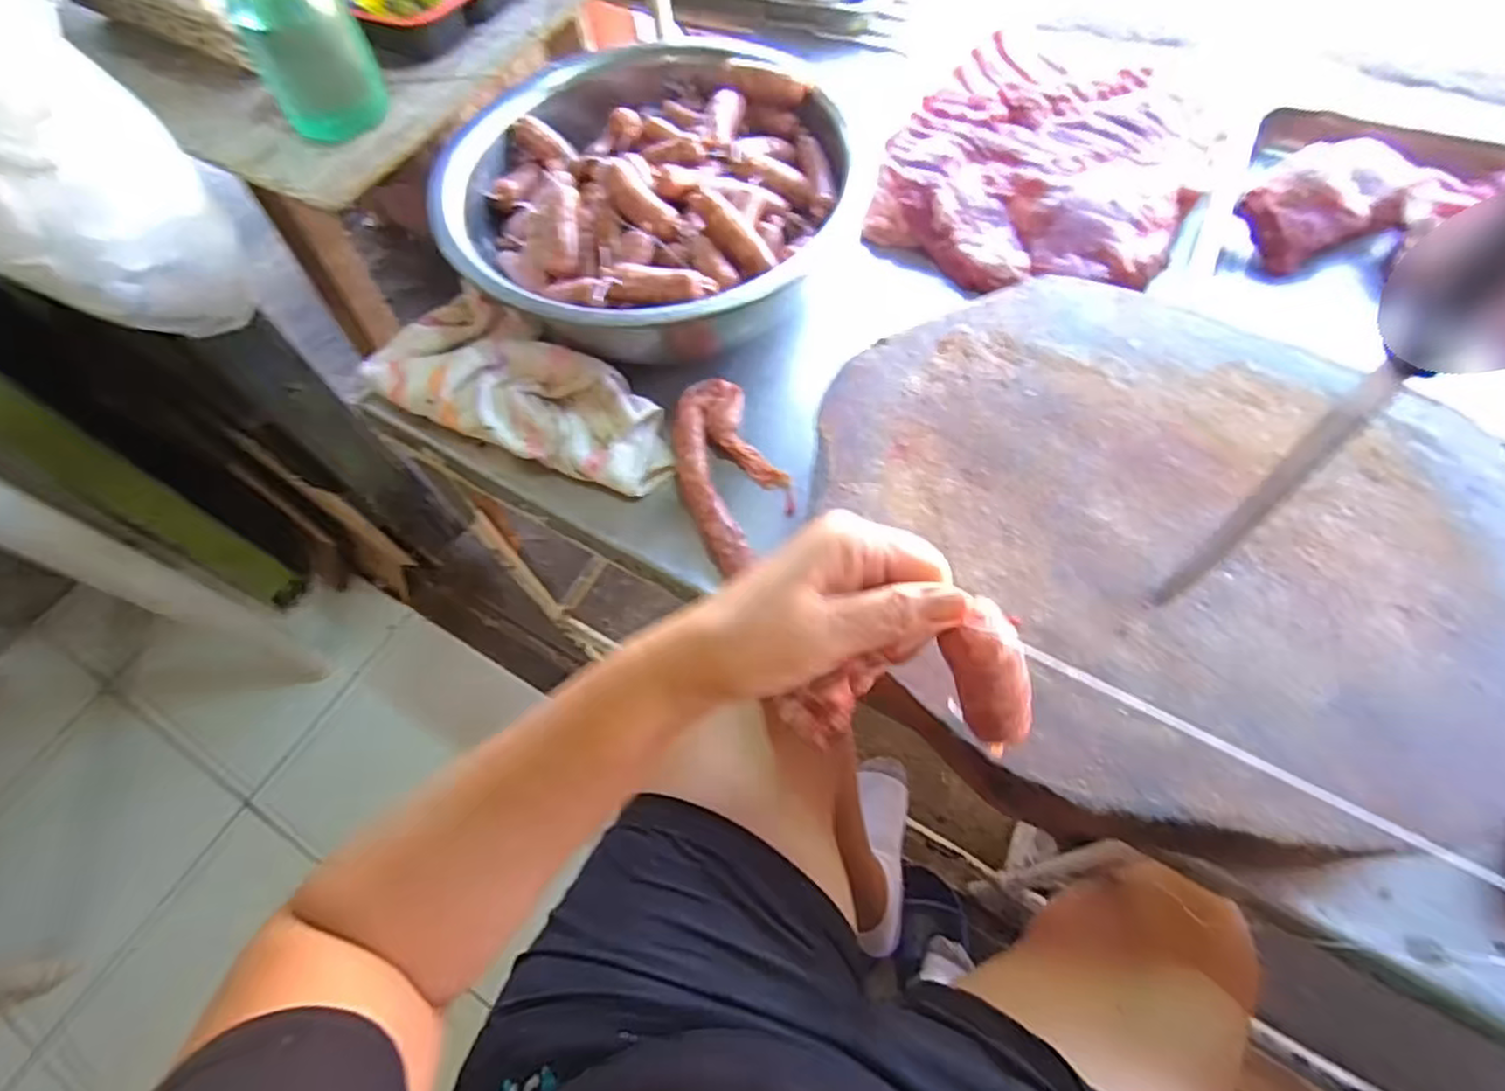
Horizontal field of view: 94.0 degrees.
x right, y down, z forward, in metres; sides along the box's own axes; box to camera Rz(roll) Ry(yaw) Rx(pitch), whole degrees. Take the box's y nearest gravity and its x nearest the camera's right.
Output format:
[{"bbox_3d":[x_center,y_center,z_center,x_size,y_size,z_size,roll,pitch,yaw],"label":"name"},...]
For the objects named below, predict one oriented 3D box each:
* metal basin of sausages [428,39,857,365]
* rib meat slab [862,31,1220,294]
[{"bbox_3d":[-0.102,-0.319,0.662,0.314,0.124,0.344,-2,63,4],"label":"metal basin of sausages"},{"bbox_3d":[0.302,-0.394,0.729,0.298,0.065,0.320,23,67,15],"label":"rib meat slab"}]

